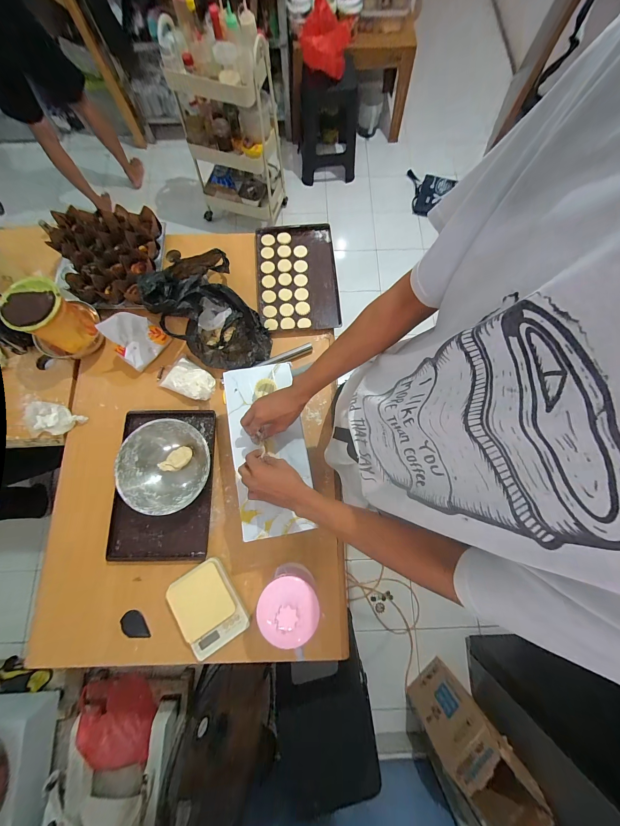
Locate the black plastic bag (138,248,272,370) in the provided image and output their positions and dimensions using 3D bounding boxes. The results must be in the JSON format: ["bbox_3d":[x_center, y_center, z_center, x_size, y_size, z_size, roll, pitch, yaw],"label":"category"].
[{"bbox_3d":[-0.278,-0.287,0.749,0.238,0.161,0.353,-30,79,-7],"label":"black plastic bag"}]

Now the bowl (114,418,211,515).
[{"bbox_3d":[-0.352,0.133,0.694,0.204,0.085,0.205,0,77,0],"label":"bowl"}]

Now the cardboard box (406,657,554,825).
[{"bbox_3d":[0.564,1.189,1.018,0.234,0.461,0.213,-30,79,-7],"label":"cardboard box"}]

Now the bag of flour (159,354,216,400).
[{"bbox_3d":[-0.333,-0.098,0.771,0.145,0.038,0.101,22,77,5],"label":"bag of flour"}]

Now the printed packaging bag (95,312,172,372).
[{"bbox_3d":[-0.468,-0.203,0.746,0.083,0.119,0.130,42,80,9],"label":"printed packaging bag"}]

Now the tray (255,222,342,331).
[{"bbox_3d":[-0.039,-0.424,0.865,0.247,0.029,0.364,-6,77,-2],"label":"tray"}]

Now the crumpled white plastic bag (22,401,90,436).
[{"bbox_3d":[-0.690,0.016,0.737,0.172,0.024,0.083,12,77,2],"label":"crumpled white plastic bag"}]

